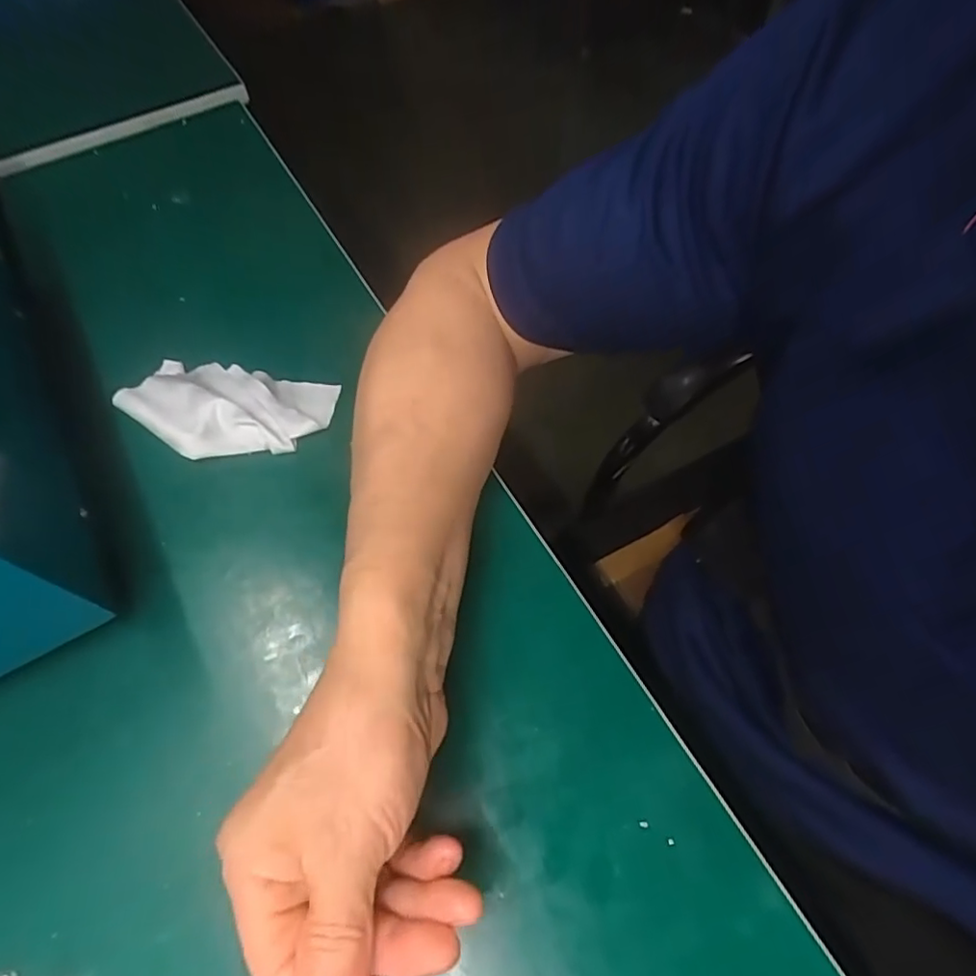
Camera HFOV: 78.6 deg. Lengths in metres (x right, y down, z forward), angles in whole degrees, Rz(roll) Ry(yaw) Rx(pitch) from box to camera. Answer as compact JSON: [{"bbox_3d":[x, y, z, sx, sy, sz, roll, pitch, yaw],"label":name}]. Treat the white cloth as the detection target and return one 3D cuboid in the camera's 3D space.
[{"bbox_3d":[-0.167,-0.054,0.382,0.122,0.029,0.071,10,63,9],"label":"white cloth"}]

